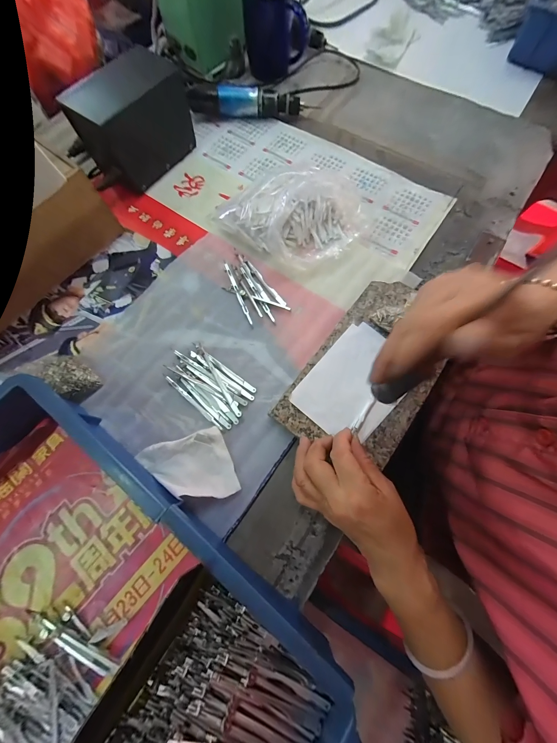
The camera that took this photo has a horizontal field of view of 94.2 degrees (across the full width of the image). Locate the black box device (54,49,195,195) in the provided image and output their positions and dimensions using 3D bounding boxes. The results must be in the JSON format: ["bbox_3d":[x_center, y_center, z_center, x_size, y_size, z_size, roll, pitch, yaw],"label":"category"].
[{"bbox_3d":[-0.222,-0.395,0.414,0.081,0.111,0.165,38,77,12],"label":"black box device"}]

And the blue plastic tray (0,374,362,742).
[{"bbox_3d":[-0.186,0.234,0.225,0.418,0.082,0.278,33,76,11],"label":"blue plastic tray"}]

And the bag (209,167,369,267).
[{"bbox_3d":[0.027,-0.258,0.392,0.214,0.054,0.199,35,76,12],"label":"bag"}]

